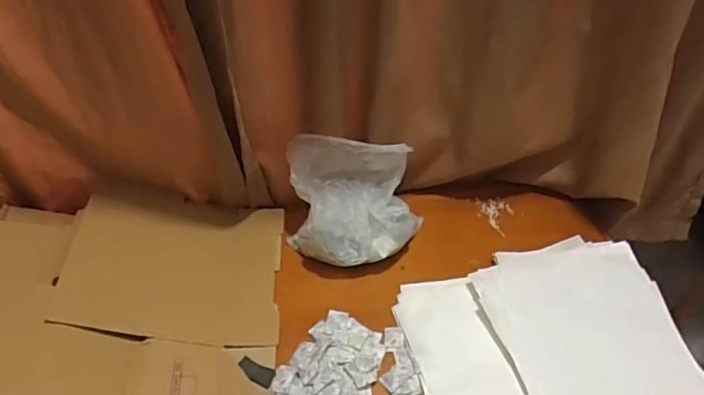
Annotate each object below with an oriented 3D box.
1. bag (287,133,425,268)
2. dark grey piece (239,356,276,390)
[{"bbox_3d":[0.007,0.007,0.850,0.214,0.158,0.149,0,46,-2],"label":"bag"},{"bbox_3d":[-0.133,0.242,0.747,0.052,0.007,0.028,19,48,16],"label":"dark grey piece"}]

